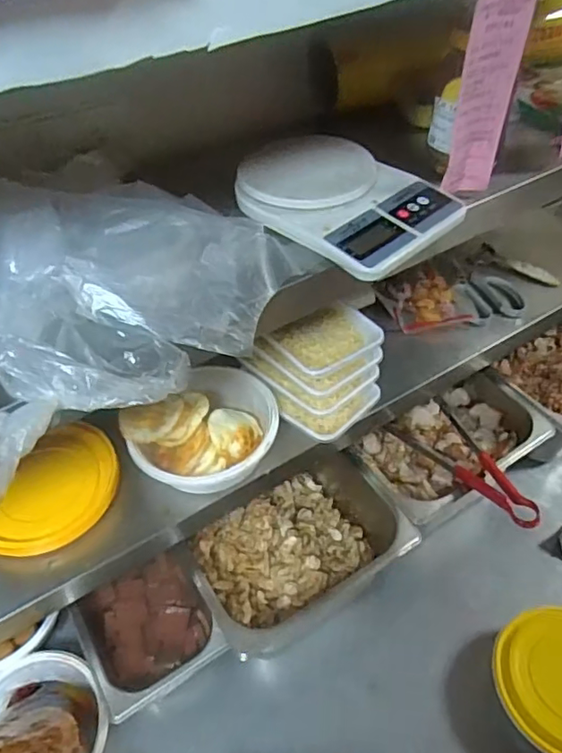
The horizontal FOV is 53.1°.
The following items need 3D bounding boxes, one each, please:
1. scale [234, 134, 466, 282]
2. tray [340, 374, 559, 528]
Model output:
[{"bbox_3d":[0.052,-0.176,0.551,0.207,0.035,0.156,34,58,31],"label":"scale"},{"bbox_3d":[0.238,0.112,0.831,0.269,0.108,0.170,-28,51,-20],"label":"tray"}]

